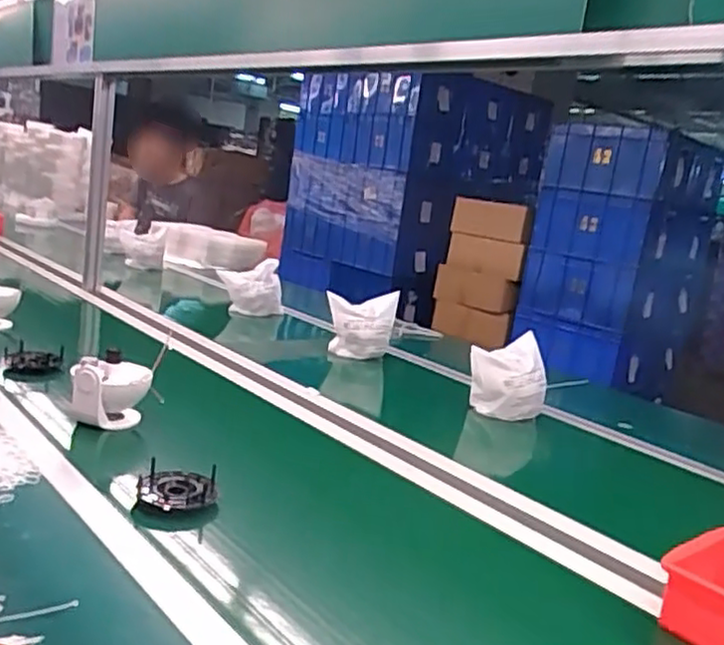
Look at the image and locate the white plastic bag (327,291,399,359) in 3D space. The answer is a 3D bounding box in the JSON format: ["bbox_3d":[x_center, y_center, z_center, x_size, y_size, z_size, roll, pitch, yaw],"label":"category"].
[{"bbox_3d":[0.005,0.010,1.709,0.181,0.155,0.050,-1,18,20],"label":"white plastic bag"}]

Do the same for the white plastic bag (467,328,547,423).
[{"bbox_3d":[0.298,0.114,1.436,0.143,0.146,0.117,14,14,30],"label":"white plastic bag"}]

